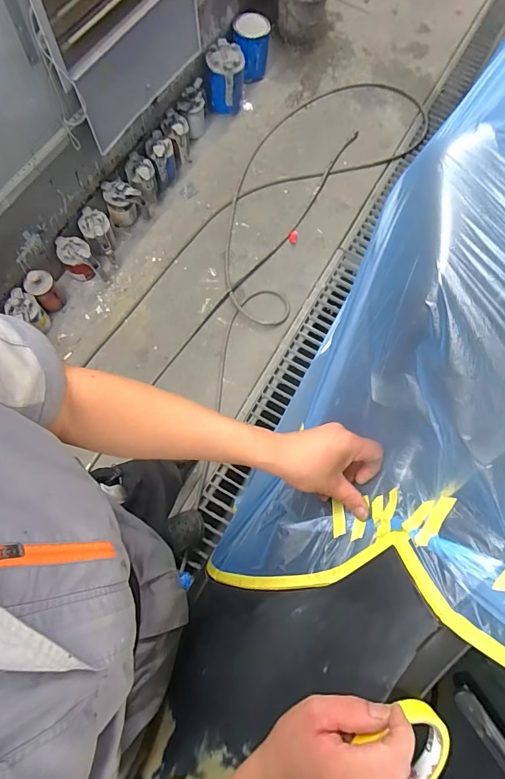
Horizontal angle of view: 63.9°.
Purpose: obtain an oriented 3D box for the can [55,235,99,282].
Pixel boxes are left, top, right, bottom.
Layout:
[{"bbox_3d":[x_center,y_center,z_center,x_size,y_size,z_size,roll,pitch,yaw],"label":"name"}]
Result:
[{"bbox_3d":[-0.699,-0.518,1.630,0.125,0.167,0.135,0,74,-2],"label":"can"}]

